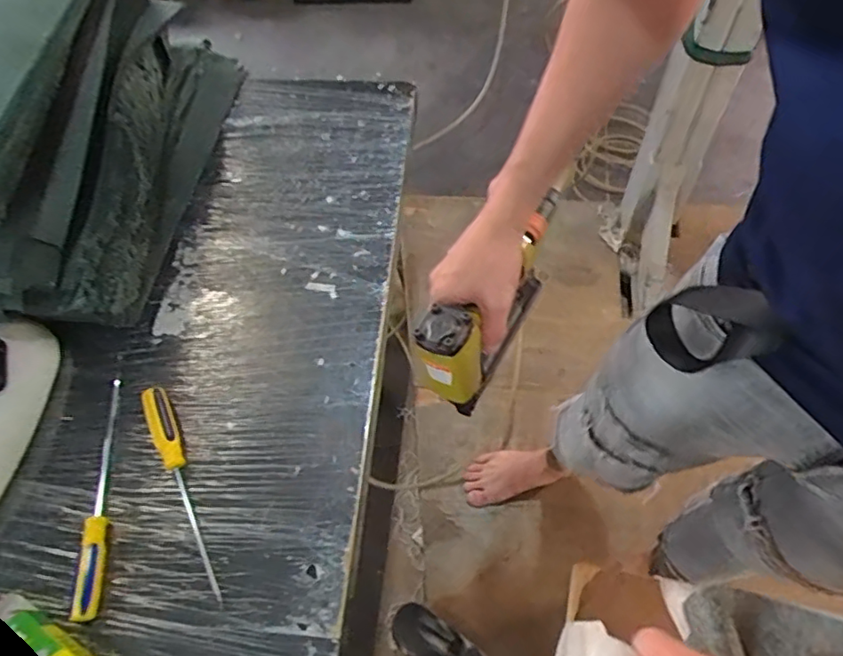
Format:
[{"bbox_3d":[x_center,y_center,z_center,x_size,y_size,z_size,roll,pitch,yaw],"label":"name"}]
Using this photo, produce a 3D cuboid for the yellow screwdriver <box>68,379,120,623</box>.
[{"bbox_3d":[-0.398,0.203,0.729,0.040,0.029,0.284,-5,61,1],"label":"yellow screwdriver"}]

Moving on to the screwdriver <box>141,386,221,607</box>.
[{"bbox_3d":[-0.300,0.193,0.731,0.031,0.024,0.288,-25,62,-9],"label":"screwdriver"}]

